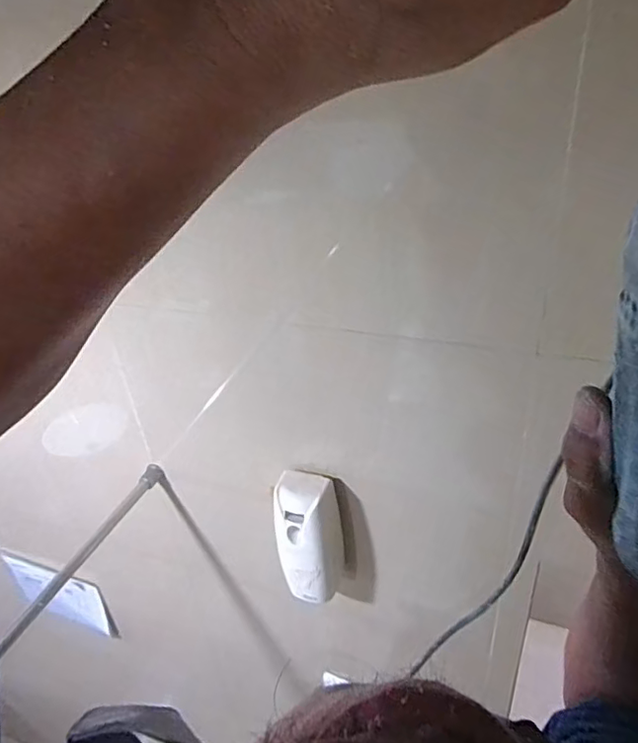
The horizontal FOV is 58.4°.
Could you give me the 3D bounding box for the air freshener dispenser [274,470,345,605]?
[{"bbox_3d":[-0.012,0.258,0.884,0.095,0.218,0.083,-1,34,6],"label":"air freshener dispenser"}]

